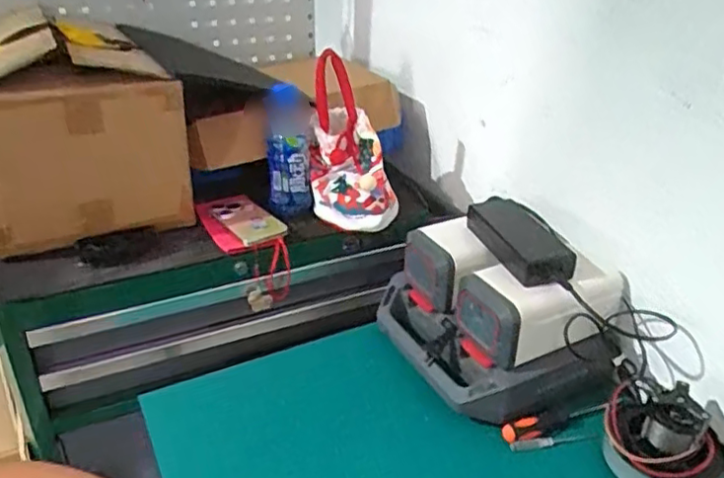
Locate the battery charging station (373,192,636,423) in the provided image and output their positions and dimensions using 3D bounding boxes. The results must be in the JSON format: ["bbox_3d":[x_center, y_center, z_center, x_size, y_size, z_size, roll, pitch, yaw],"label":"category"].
[{"bbox_3d":[0.192,0.086,0.864,0.252,0.173,0.282,-9,30,-19],"label":"battery charging station"}]

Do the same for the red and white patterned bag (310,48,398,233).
[{"bbox_3d":[-0.028,-0.146,0.994,0.110,0.274,0.090,-10,-6,-21],"label":"red and white patterned bag"}]

